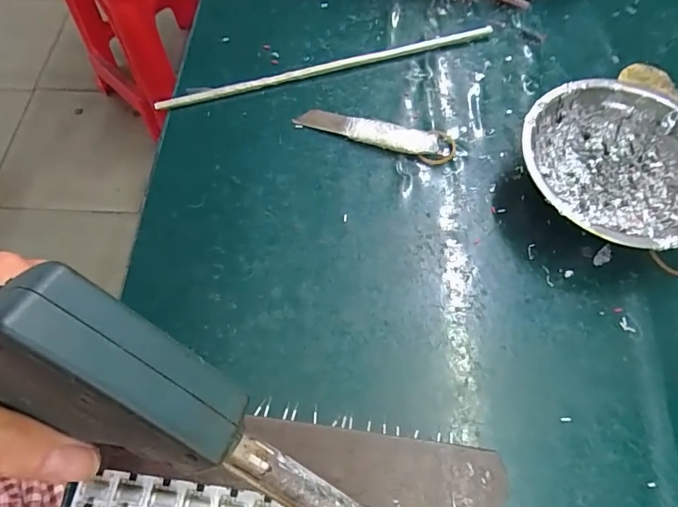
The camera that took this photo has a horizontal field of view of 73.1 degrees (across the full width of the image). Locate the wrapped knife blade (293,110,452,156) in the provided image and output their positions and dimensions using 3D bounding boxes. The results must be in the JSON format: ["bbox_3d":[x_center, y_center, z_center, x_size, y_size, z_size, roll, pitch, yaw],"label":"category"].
[{"bbox_3d":[0.024,-0.089,0.334,0.113,0.008,0.022,16,65,7],"label":"wrapped knife blade"}]

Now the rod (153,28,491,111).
[{"bbox_3d":[-0.007,-0.148,0.362,0.273,0.006,0.008,-15,66,-8],"label":"rod"}]

